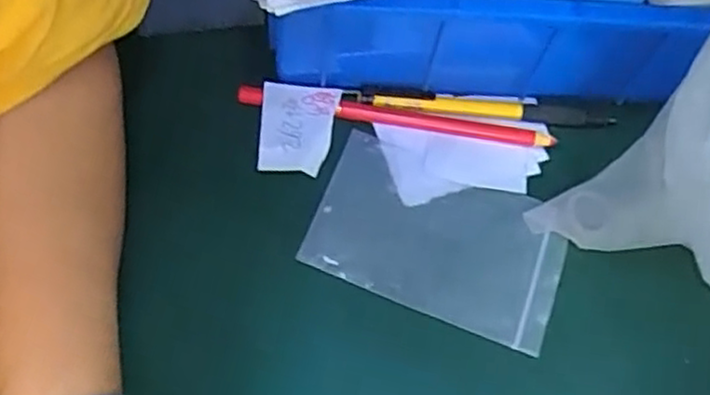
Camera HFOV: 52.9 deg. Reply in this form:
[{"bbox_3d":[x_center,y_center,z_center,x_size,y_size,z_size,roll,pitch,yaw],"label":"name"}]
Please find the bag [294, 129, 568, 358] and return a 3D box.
[{"bbox_3d":[0.043,0.022,0.365,0.126,0.006,0.077,22,67,5],"label":"bag"}]

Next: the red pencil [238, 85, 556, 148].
[{"bbox_3d":[0.022,-0.043,0.389,0.170,0.005,0.010,9,93,-2],"label":"red pencil"}]

